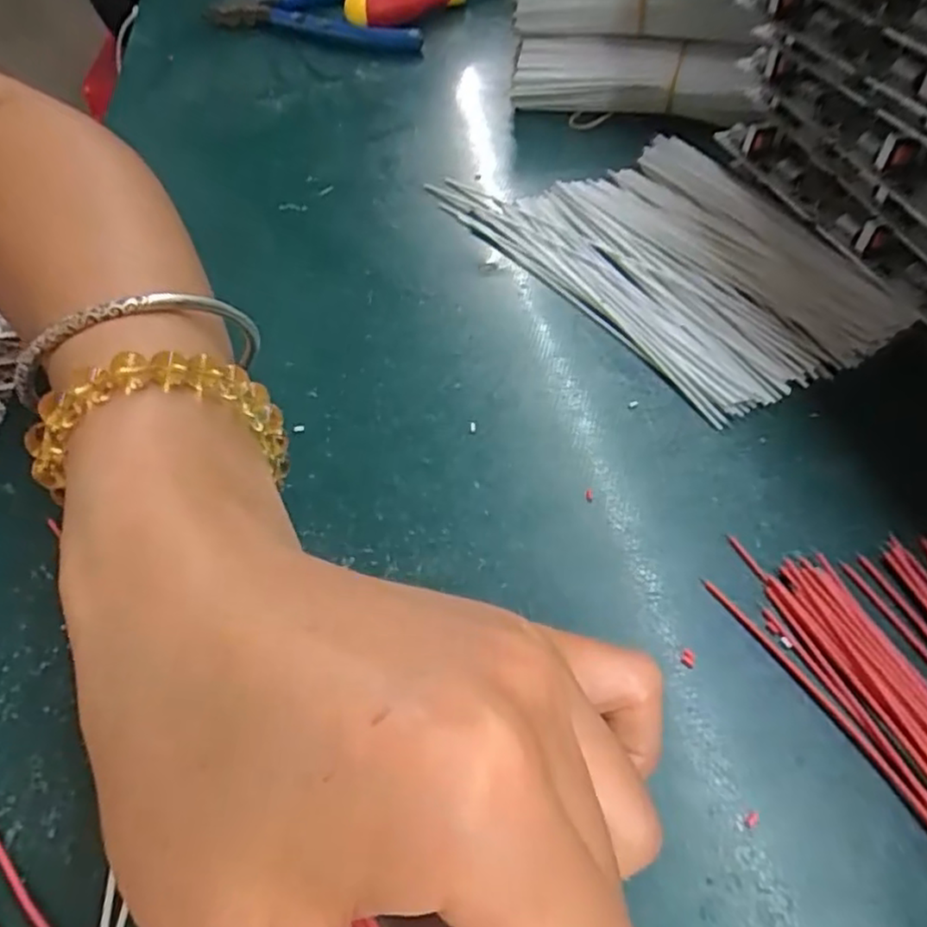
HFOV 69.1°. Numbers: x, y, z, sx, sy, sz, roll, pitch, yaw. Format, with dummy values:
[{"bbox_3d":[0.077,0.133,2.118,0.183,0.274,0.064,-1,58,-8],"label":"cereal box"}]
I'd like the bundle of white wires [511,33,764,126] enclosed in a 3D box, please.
[{"bbox_3d":[0.079,-0.175,0.314,0.110,0.033,0.030,17,55,15],"label":"bundle of white wires"}]

